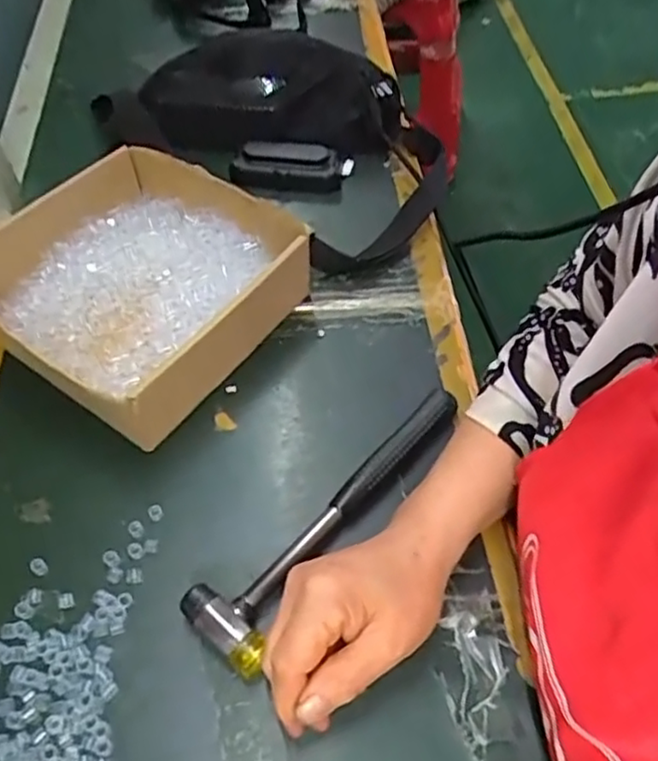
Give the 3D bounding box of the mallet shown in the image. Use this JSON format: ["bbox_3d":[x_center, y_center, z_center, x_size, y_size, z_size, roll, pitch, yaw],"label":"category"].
[{"bbox_3d":[0.004,0.085,0.463,0.061,0.023,0.239,33,60,21],"label":"mallet"}]

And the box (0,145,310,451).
[{"bbox_3d":[-0.151,-0.084,0.558,0.205,0.072,0.229,31,59,19],"label":"box"}]

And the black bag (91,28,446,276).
[{"bbox_3d":[-0.042,-0.242,0.671,0.280,0.076,0.329,-27,59,-20],"label":"black bag"}]

